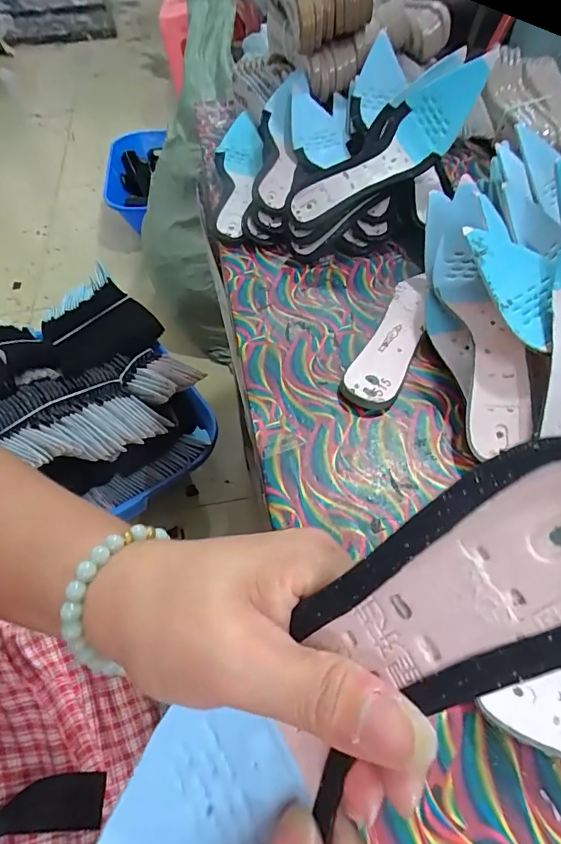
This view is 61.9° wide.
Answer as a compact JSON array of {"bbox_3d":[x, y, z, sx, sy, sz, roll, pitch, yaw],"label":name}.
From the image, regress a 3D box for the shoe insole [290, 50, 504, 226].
[{"bbox_3d":[0.108,-0.283,0.486,0.227,0.047,0.064,-35,57,4],"label":"shoe insole"}]

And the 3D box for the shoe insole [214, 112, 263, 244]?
[{"bbox_3d":[-0.053,-0.312,0.586,0.059,0.035,0.247,-2,53,0],"label":"shoe insole"}]

